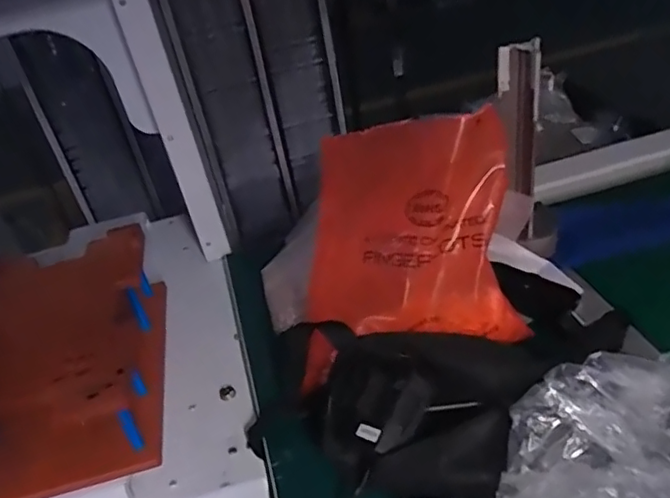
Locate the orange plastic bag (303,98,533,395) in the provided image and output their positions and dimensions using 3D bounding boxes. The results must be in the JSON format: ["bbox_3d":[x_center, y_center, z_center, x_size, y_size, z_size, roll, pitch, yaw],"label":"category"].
[{"bbox_3d":[0.057,-0.018,0.602,0.223,0.209,0.174,-12,36,-2],"label":"orange plastic bag"}]

